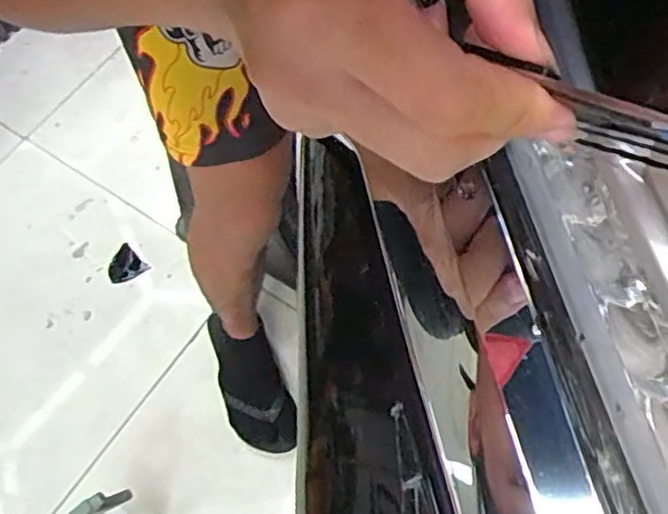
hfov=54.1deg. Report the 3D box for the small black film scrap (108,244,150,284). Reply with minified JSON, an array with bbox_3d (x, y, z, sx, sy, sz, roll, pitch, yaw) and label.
[{"bbox_3d":[-0.413,0.018,1.281,0.071,0.011,0.070,44,63,8],"label":"small black film scrap"}]

